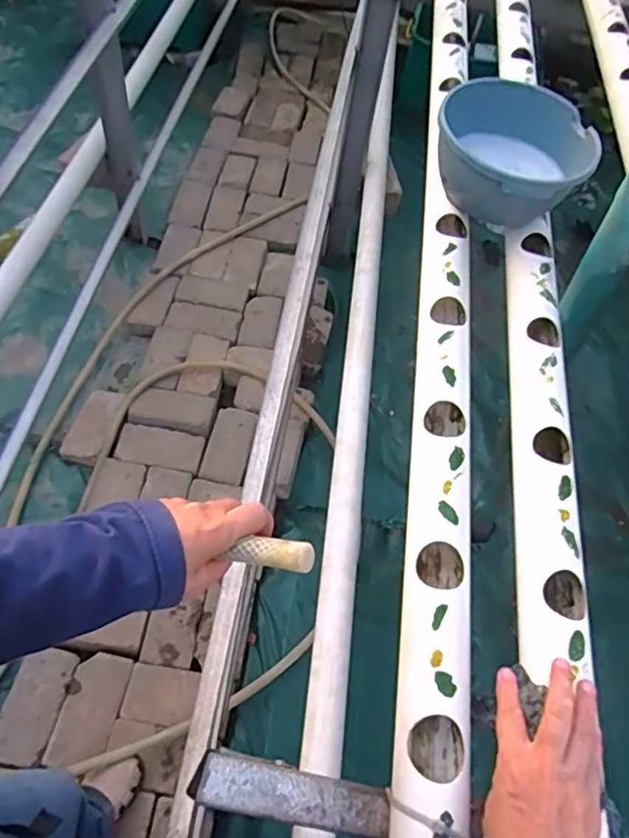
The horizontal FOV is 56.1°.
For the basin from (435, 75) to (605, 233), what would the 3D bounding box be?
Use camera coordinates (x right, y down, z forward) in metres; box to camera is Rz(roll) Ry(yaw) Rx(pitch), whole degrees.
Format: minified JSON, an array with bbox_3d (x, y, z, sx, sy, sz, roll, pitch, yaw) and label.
[{"bbox_3d":[0.251,-0.327,0.759,0.182,0.095,0.187,2,57,-3],"label":"basin"}]

